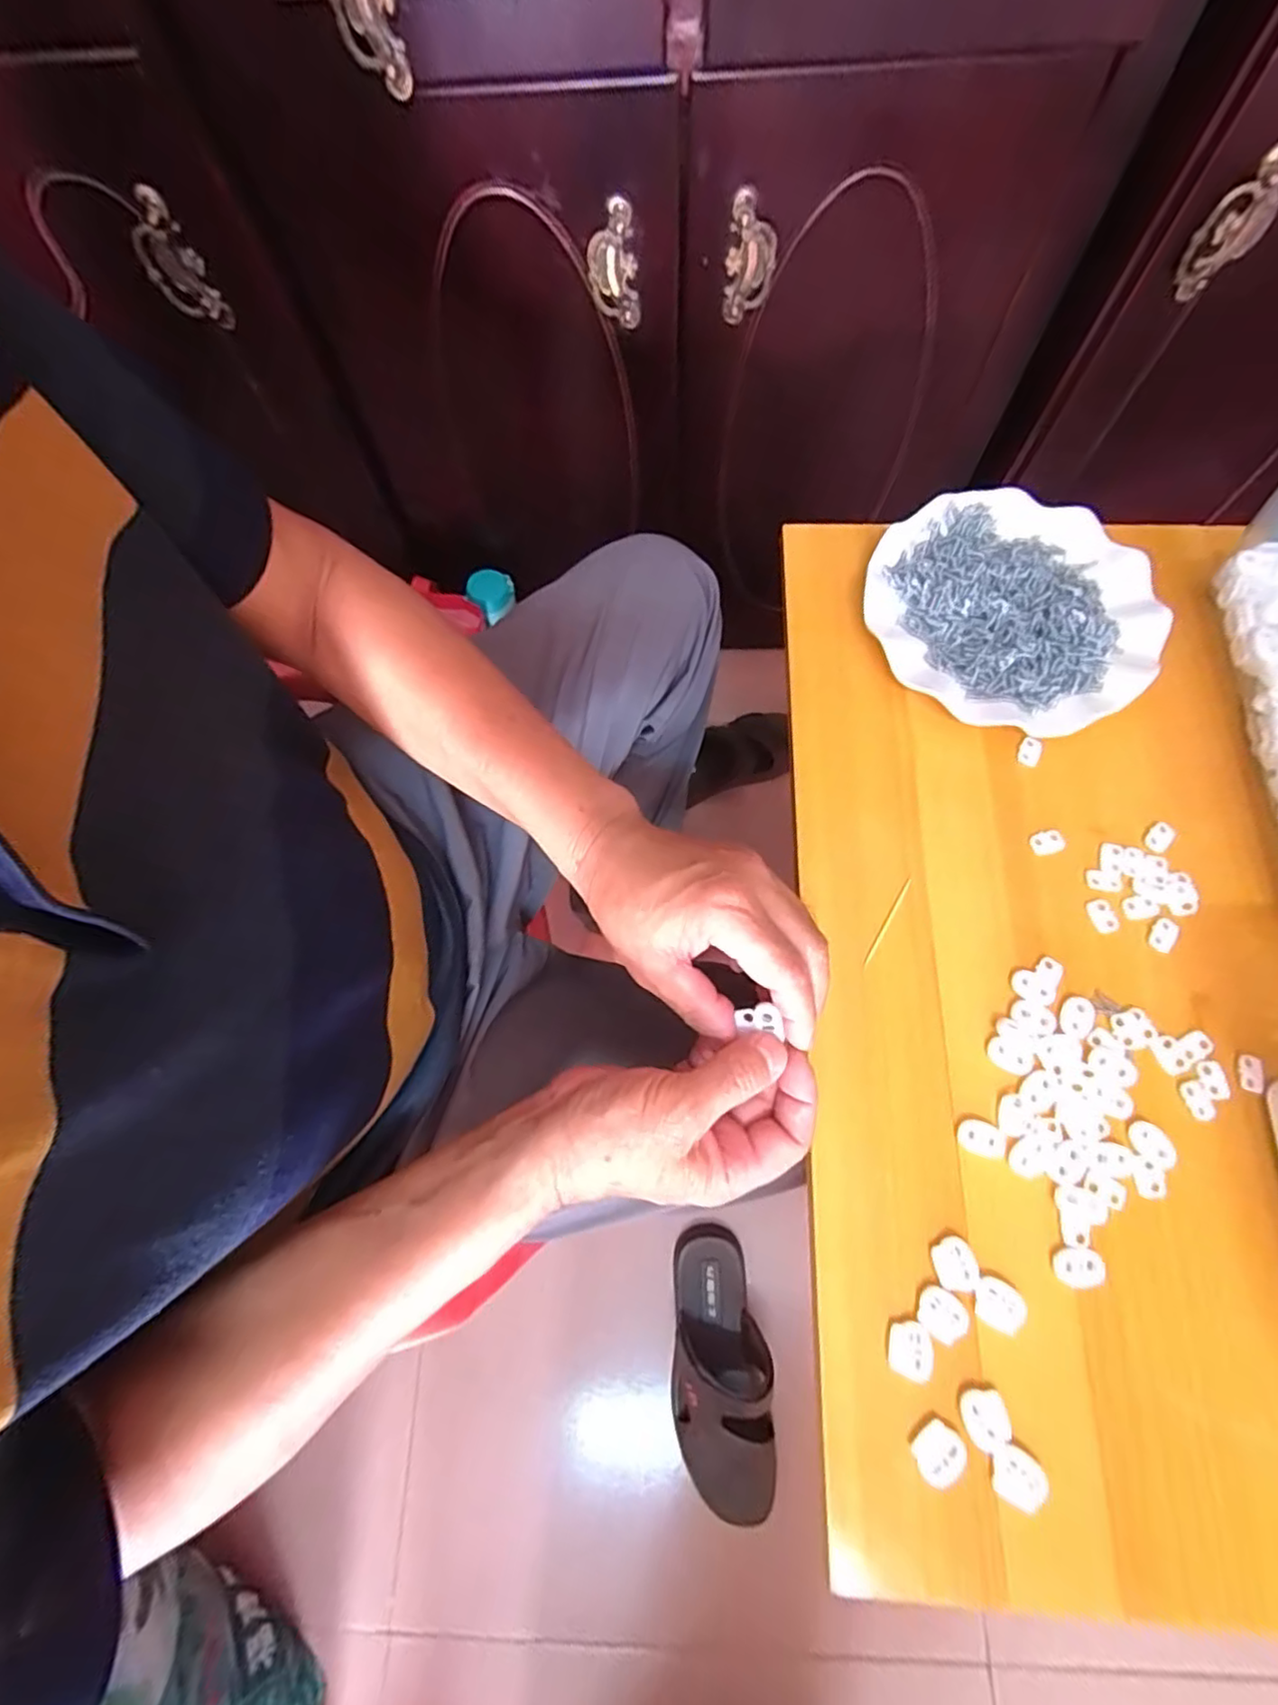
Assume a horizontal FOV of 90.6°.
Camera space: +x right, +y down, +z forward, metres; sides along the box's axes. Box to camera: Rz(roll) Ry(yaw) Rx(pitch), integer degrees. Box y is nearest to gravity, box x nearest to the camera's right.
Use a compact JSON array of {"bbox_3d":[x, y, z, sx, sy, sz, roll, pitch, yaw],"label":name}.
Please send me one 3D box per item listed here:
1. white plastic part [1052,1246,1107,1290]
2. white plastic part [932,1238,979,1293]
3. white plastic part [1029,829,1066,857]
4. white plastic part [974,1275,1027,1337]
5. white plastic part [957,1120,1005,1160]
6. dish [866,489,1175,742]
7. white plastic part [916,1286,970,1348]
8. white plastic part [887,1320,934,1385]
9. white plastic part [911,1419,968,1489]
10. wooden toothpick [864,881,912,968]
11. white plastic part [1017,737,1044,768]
[{"bbox_3d":[0.213,0.200,0.305,0.023,0.004,0.016,-1,71,1],"label":"white plastic part"},{"bbox_3d":[0.154,0.200,0.305,0.020,0.004,0.022,-12,71,-2],"label":"white plastic part"},{"bbox_3d":[0.246,-0.006,0.380,0.020,0.004,0.015,-21,71,-6],"label":"white plastic part"},{"bbox_3d":[0.172,0.216,0.301,0.022,0.004,0.019,25,73,10],"label":"white plastic part"},{"bbox_3d":[0.177,0.147,0.324,0.024,0.004,0.016,19,72,8],"label":"white plastic part"},{"bbox_3d":[0.245,-0.160,0.423,0.175,0.023,0.177,-1,71,2],"label":"dish"},{"bbox_3d":[0.144,0.218,0.300,0.021,0.004,0.021,-1,71,2],"label":"white plastic part"},{"bbox_3d":[0.128,0.233,0.296,0.020,0.004,0.022,12,71,6],"label":"white plastic part"},{"bbox_3d":[0.134,0.268,0.281,0.022,0.004,0.018,-42,75,-12],"label":"white plastic part"},{"bbox_3d":[0.146,0.040,0.368,0.004,0.005,0.056,30,74,12],"label":"wooden toothpick"},{"bbox_3d":[0.246,-0.063,0.398,0.014,0.005,0.017,26,73,11],"label":"white plastic part"}]

